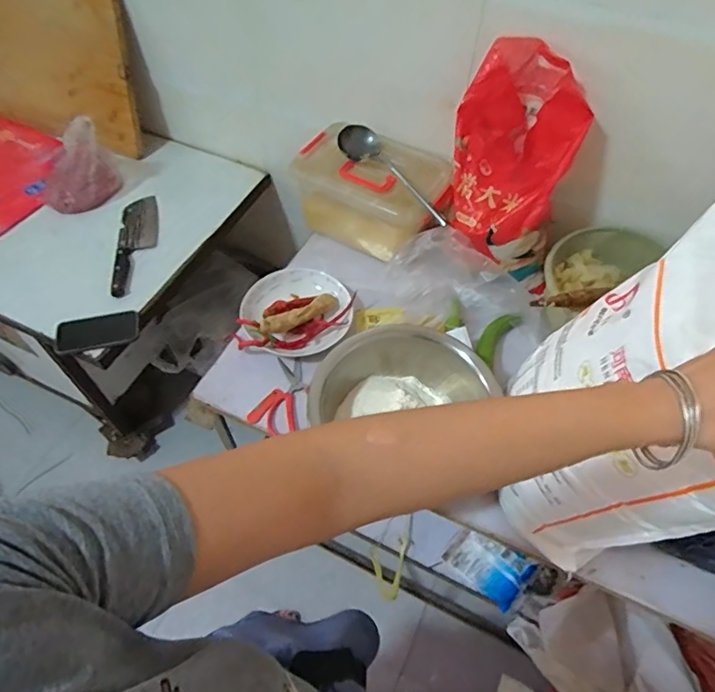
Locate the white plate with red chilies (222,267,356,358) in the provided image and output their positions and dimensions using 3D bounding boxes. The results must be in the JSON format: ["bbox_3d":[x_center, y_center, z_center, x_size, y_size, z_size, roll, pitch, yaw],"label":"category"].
[{"bbox_3d":[-0.107,-0.072,0.923,0.193,0.044,0.190,1,55,-1],"label":"white plate with red chilies"}]

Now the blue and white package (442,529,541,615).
[{"bbox_3d":[0.274,0.451,1.066,0.159,0.033,0.111,38,62,22],"label":"blue and white package"}]

